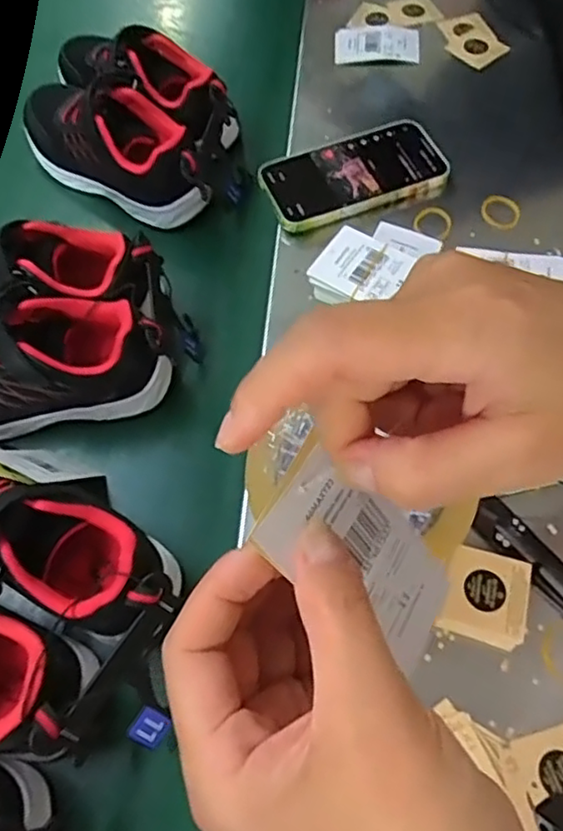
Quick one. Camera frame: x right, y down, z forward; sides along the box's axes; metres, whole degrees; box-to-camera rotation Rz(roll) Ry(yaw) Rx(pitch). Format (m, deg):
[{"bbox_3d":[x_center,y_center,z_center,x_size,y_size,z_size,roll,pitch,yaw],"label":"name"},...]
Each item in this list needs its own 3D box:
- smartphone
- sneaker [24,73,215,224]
[{"bbox_3d":[0.061,-0.204,0.527,0.152,0.011,0.080,-18,63,-12],"label":"smartphone"},{"bbox_3d":[-0.145,-0.245,0.555,0.204,0.070,0.088,26,63,12],"label":"sneaker"}]

